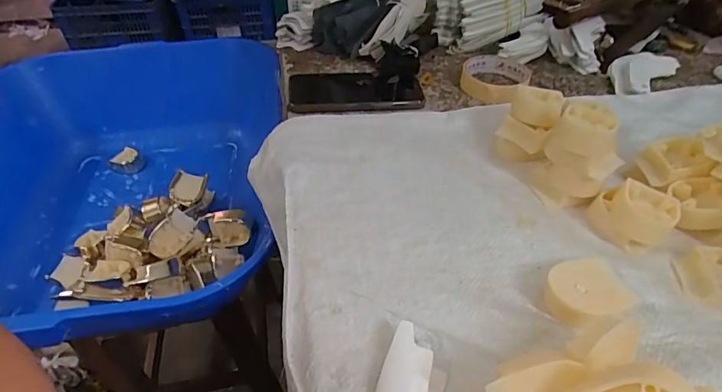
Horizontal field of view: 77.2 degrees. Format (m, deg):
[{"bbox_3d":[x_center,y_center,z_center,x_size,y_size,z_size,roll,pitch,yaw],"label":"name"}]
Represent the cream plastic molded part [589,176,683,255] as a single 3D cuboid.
[{"bbox_3d":[0.237,0.014,0.394,0.061,0.033,0.053,26,48,24],"label":"cream plastic molded part"}]

